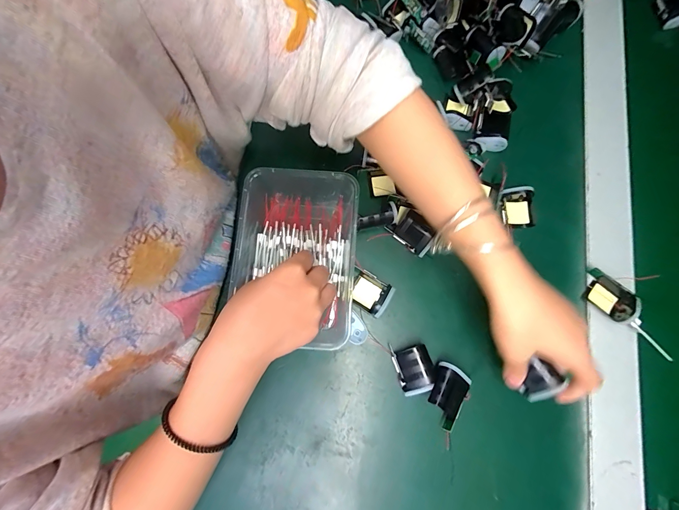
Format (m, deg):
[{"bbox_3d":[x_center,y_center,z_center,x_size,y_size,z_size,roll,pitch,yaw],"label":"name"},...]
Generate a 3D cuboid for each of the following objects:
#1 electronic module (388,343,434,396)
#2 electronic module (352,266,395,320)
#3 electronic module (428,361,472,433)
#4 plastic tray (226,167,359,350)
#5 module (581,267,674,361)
[{"bbox_3d":[0.073,0.111,0.312,0.035,0.023,0.045,-16,78,-2],"label":"electronic module"},{"bbox_3d":[0.030,0.039,0.330,0.046,0.015,0.035,31,81,7],"label":"electronic module"},{"bbox_3d":[0.103,0.134,0.301,0.036,0.030,0.054,26,80,7],"label":"electronic module"},{"bbox_3d":[-0.042,-0.002,0.317,0.112,0.059,0.176,4,78,1],"label":"plastic tray"},{"bbox_3d":[0.294,0.058,0.324,0.096,0.021,0.037,38,82,8],"label":"module"}]

